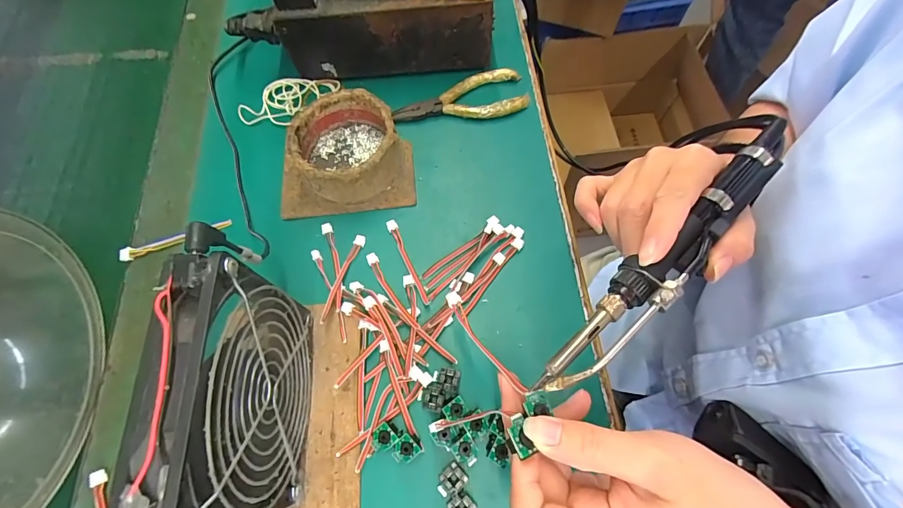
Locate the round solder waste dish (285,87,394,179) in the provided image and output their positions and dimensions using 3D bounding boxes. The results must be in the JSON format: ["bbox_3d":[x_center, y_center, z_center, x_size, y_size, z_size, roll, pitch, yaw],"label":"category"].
[{"bbox_3d":[-0.085,-0.087,0.324,0.080,0.042,0.081,-1,68,2],"label":"round solder waste dish"}]

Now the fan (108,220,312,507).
[{"bbox_3d":[-0.108,0.071,0.214,0.031,0.126,0.125,-4,68,0],"label":"fan"}]

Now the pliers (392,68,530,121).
[{"bbox_3d":[0.010,-0.134,0.358,0.119,0.012,0.045,-20,69,-6],"label":"pliers"}]

